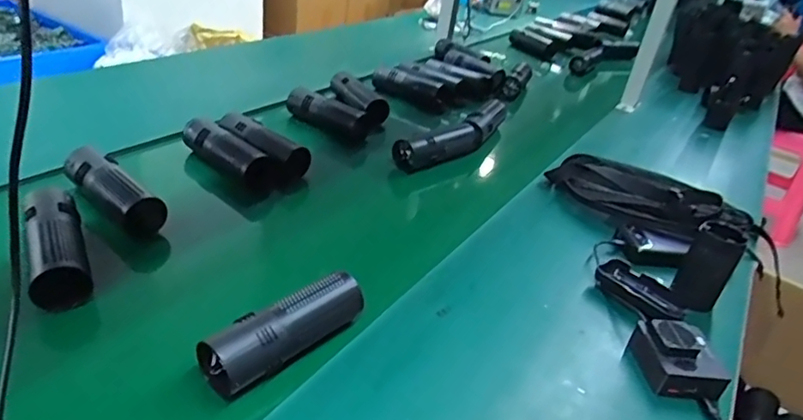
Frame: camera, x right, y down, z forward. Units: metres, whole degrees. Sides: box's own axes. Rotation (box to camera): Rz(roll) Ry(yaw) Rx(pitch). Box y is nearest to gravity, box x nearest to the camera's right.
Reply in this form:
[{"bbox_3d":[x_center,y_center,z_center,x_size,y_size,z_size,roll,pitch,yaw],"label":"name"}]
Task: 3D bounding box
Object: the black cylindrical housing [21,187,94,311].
[{"bbox_3d":[-0.382,0.032,0.608,0.068,0.050,0.188,-12,36,-30],"label":"black cylindrical housing"}]

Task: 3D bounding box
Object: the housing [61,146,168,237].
[{"bbox_3d":[-0.377,-0.025,0.707,0.174,0.053,0.049,26,35,28],"label":"housing"}]

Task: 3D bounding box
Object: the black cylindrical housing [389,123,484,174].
[{"bbox_3d":[0.073,-0.125,1.019,0.060,0.065,0.206,28,36,31],"label":"black cylindrical housing"}]

